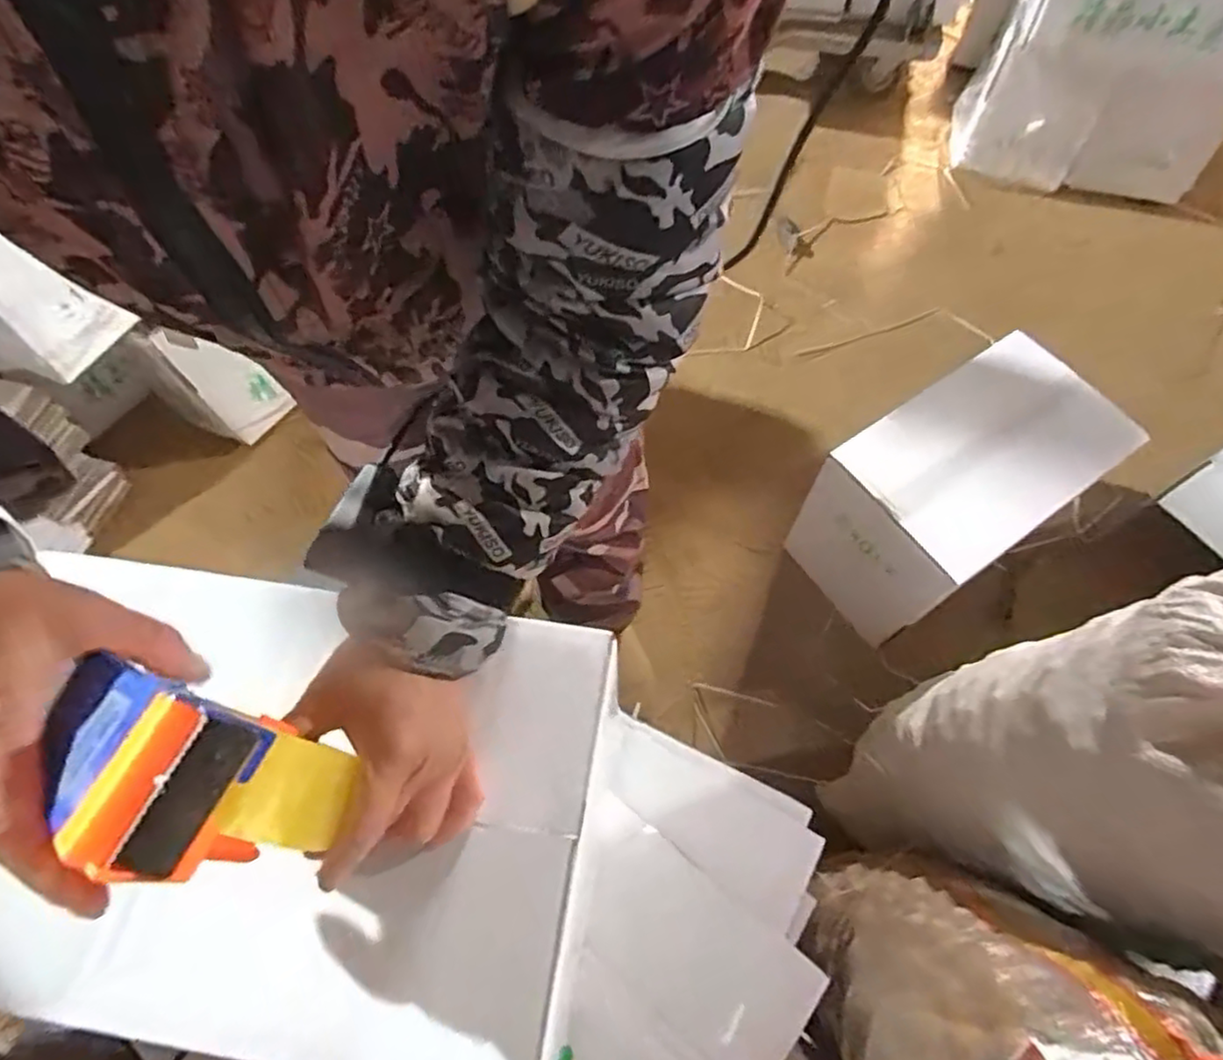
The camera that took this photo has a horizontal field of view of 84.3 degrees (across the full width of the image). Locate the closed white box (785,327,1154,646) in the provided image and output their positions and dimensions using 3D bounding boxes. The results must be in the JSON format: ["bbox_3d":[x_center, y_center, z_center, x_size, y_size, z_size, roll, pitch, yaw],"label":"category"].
[{"bbox_3d":[0.519,-0.048,1.069,0.389,0.319,0.248,-31,66,-14],"label":"closed white box"}]

